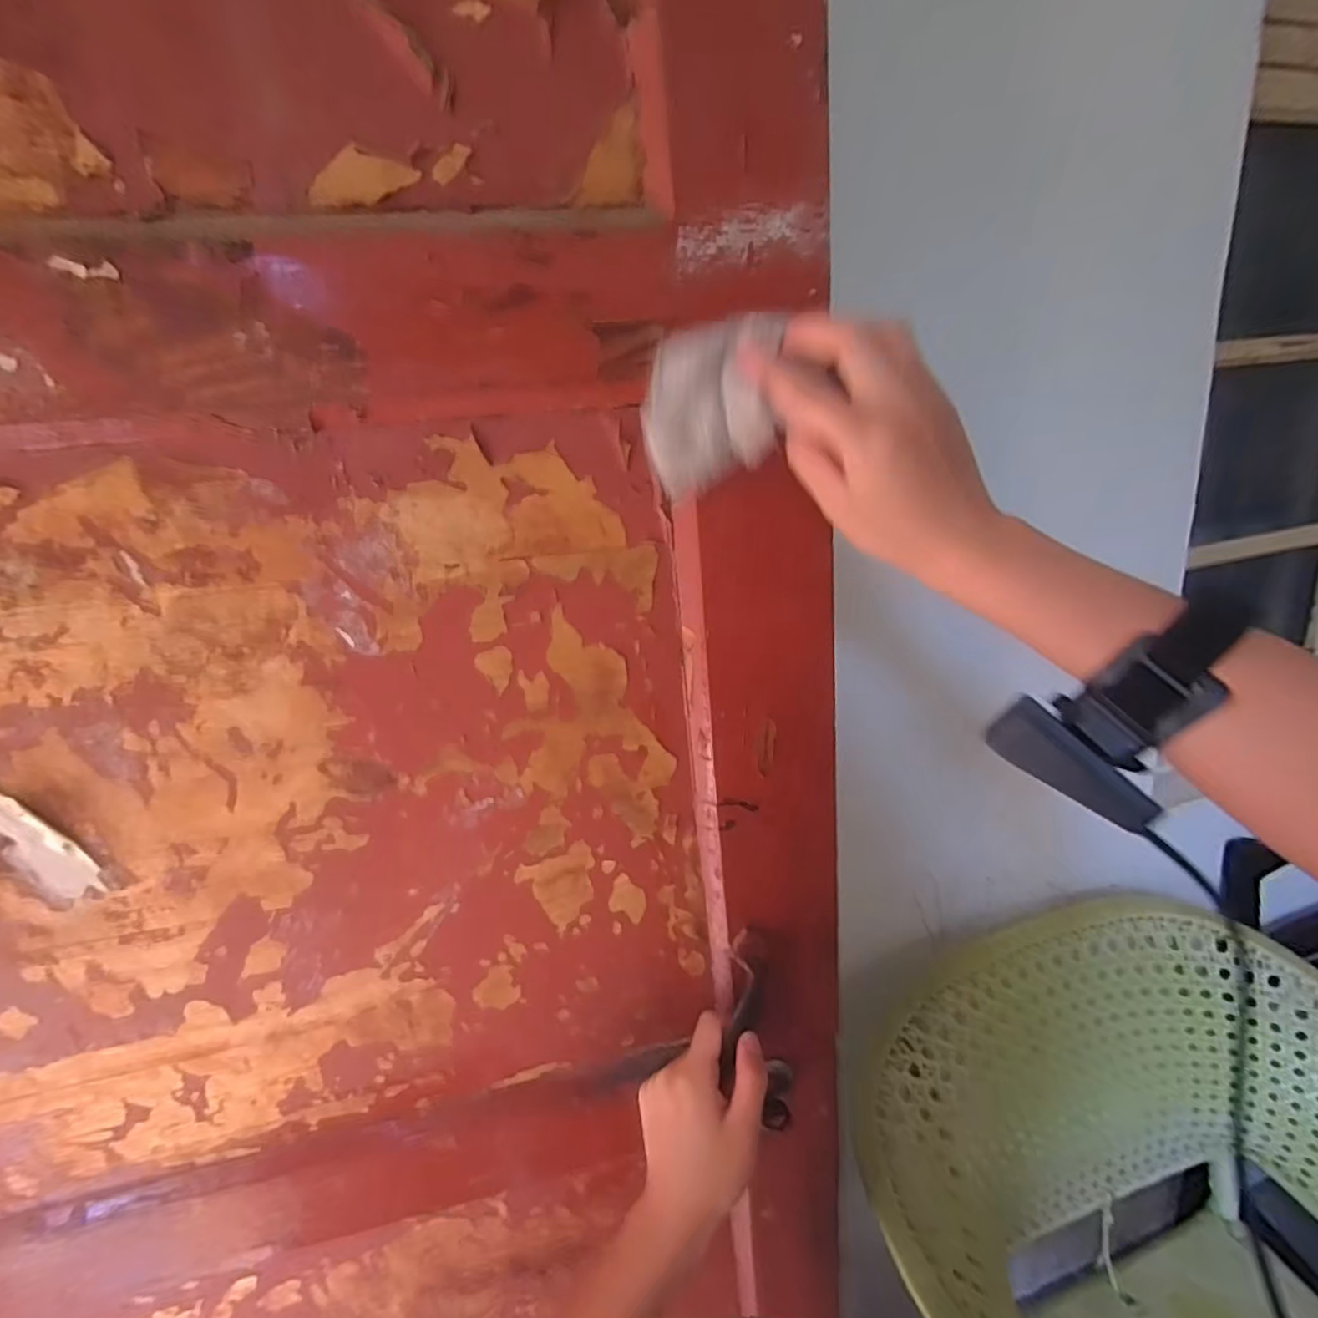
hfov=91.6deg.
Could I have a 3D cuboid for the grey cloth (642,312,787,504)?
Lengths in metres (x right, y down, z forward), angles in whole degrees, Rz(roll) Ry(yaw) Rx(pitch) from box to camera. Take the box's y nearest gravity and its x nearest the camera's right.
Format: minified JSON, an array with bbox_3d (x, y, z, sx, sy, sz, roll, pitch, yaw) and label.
[{"bbox_3d":[0.026,-0.123,0.313,0.063,0.074,0.018,-4,17,5],"label":"grey cloth"}]

